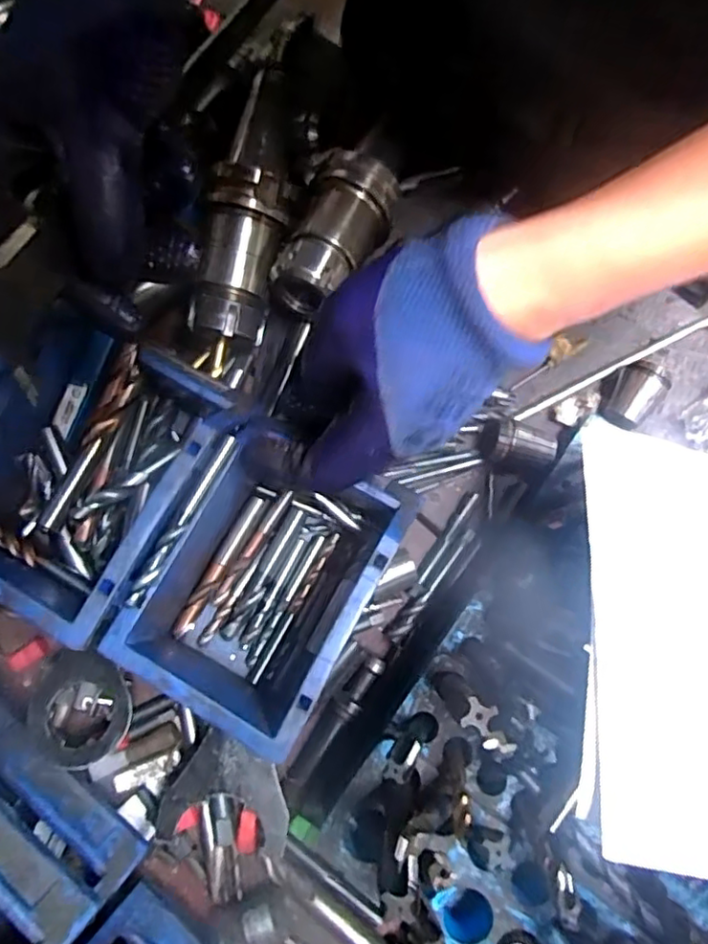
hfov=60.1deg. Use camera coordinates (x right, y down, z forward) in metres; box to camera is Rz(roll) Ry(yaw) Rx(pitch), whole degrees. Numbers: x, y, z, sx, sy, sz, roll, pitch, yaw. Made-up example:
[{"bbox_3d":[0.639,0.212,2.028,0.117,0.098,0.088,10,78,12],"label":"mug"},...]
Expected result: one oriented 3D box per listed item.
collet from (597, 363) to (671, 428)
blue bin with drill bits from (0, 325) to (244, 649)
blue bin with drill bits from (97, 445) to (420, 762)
[{"bbox_3d":[0.183,-0.051,0.406,0.031,0.026,0.041,40,81,9],"label":"collet"},{"bbox_3d":[-0.136,-0.001,0.321,0.111,0.066,0.148,27,80,7],"label":"blue bin with drill bits"},{"bbox_3d":[-0.047,0.064,0.333,0.100,0.072,0.126,28,80,7],"label":"blue bin with drill bits"}]

